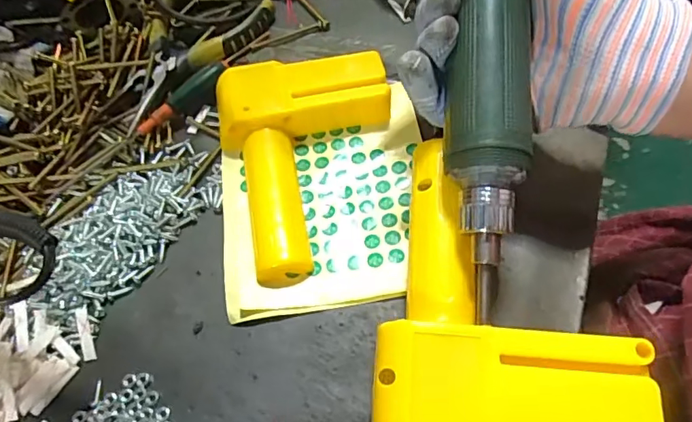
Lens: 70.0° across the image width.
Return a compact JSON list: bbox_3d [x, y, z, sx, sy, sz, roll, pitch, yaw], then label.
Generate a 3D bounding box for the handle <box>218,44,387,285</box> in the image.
[{"bbox_3d":[-0.022,-0.031,0.307,0.107,0.026,0.146,-9,62,1],"label":"handle"}]

